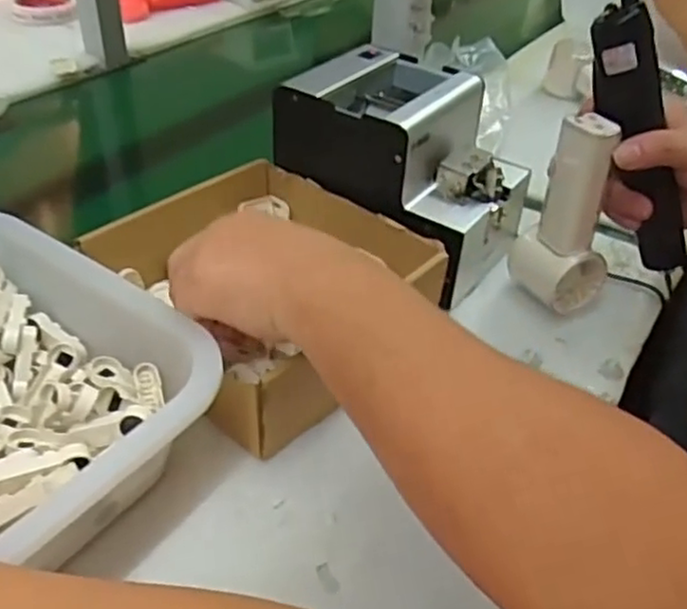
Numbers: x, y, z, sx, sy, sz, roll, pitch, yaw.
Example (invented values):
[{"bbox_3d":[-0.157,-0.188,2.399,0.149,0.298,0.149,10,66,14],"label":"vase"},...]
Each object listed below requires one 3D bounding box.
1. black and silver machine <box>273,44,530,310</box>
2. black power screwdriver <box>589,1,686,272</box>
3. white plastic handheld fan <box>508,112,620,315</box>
[{"bbox_3d":[0.050,-0.114,0.576,0.189,0.137,0.142,31,46,29],"label":"black and silver machine"},{"bbox_3d":[0.216,-0.111,0.496,0.041,0.199,0.026,-6,31,36],"label":"black power screwdriver"},{"bbox_3d":[0.174,-0.063,0.516,0.052,0.151,0.059,-14,43,-21],"label":"white plastic handheld fan"}]

